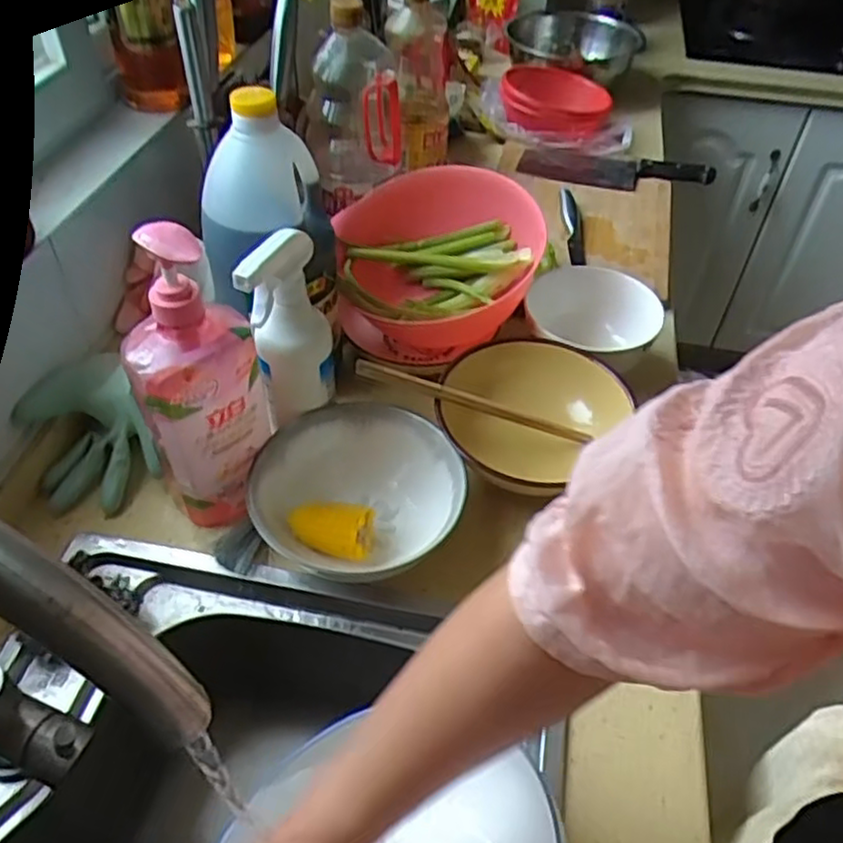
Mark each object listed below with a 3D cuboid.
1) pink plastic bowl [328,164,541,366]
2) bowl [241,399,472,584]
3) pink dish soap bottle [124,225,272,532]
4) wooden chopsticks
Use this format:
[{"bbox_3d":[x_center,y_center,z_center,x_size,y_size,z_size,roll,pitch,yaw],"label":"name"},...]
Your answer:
[{"bbox_3d":[0.018,-0.165,0.765,0.208,0.110,0.194,-2,90,3],"label":"pink plastic bowl"},{"bbox_3d":[-0.058,0.061,0.607,0.173,0.063,0.146,-13,48,-14],"label":"bowl"},{"bbox_3d":[-0.168,-0.024,0.544,0.092,0.256,0.059,-16,49,-17],"label":"pink dish soap bottle"},{"bbox_3d":[0.049,-0.015,0.636,0.229,0.015,0.010,17,45,-13],"label":"wooden chopsticks"}]

